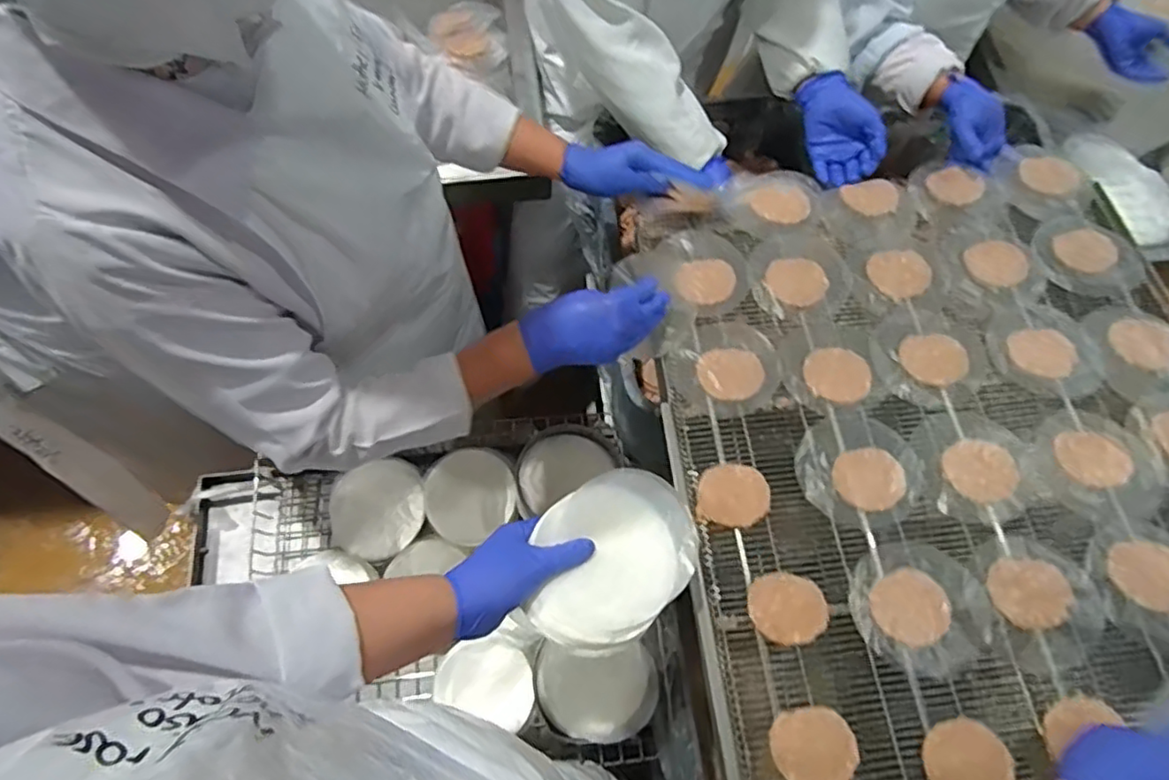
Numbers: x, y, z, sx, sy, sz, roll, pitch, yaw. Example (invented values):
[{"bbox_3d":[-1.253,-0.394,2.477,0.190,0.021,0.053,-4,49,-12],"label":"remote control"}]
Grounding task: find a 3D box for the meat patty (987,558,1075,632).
[{"bbox_3d":[0.422,0.190,0.601,0.072,0.005,0.063,0,69,-1],"label":"meat patty"}]

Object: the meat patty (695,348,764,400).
[{"bbox_3d":[0.160,-0.018,0.704,0.068,0.010,0.061,1,69,0],"label":"meat patty"}]

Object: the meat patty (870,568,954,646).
[{"bbox_3d":[0.306,0.203,0.601,0.069,0.009,0.064,0,69,-1],"label":"meat patty"}]

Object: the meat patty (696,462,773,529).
[{"bbox_3d":[0.151,0.104,0.648,0.071,0.009,0.065,0,69,-1],"label":"meat patty"}]

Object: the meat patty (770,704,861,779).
[{"bbox_3d":[0.197,0.307,0.546,0.068,0.012,0.063,0,69,-1],"label":"meat patty"}]

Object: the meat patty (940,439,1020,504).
[{"bbox_3d":[0.407,0.083,0.658,0.076,0.004,0.066,-25,71,-10],"label":"meat patty"}]

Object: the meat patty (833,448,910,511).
[{"bbox_3d":[0.291,0.091,0.655,0.074,0.006,0.063,-11,69,-5],"label":"meat patty"}]

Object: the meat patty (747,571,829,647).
[{"bbox_3d":[0.190,0.204,0.600,0.070,0.009,0.064,0,69,-1],"label":"meat patty"}]

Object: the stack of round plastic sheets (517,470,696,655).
[{"bbox_3d":[0.022,0.142,0.551,0.161,0.022,0.121,-41,75,-15],"label":"stack of round plastic sheets"}]

